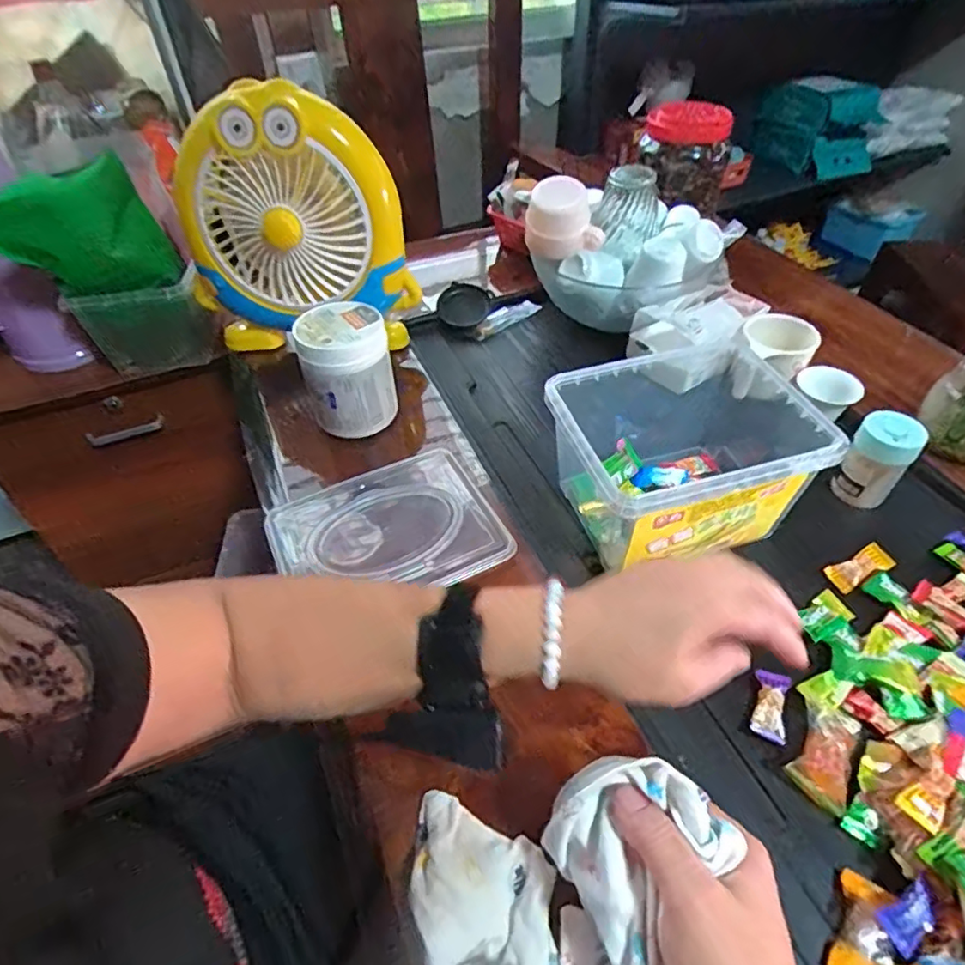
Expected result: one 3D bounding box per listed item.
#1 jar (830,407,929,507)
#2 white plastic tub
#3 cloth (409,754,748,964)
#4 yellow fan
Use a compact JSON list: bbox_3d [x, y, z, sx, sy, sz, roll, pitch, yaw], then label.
[{"bbox_3d":[0.357,-0.021,0.528,0.049,0.077,0.042,33,56,29],"label":"jar"},{"bbox_3d":[-0.136,-0.113,0.590,0.086,0.108,0.085,-1,47,1],"label":"white plastic tub"},{"bbox_3d":[0.038,0.233,0.274,0.146,0.097,0.168,-1,49,-2],"label":"cloth"},{"bbox_3d":[-0.208,-0.286,0.652,0.238,0.259,0.089,-5,47,-2],"label":"yellow fan"}]

